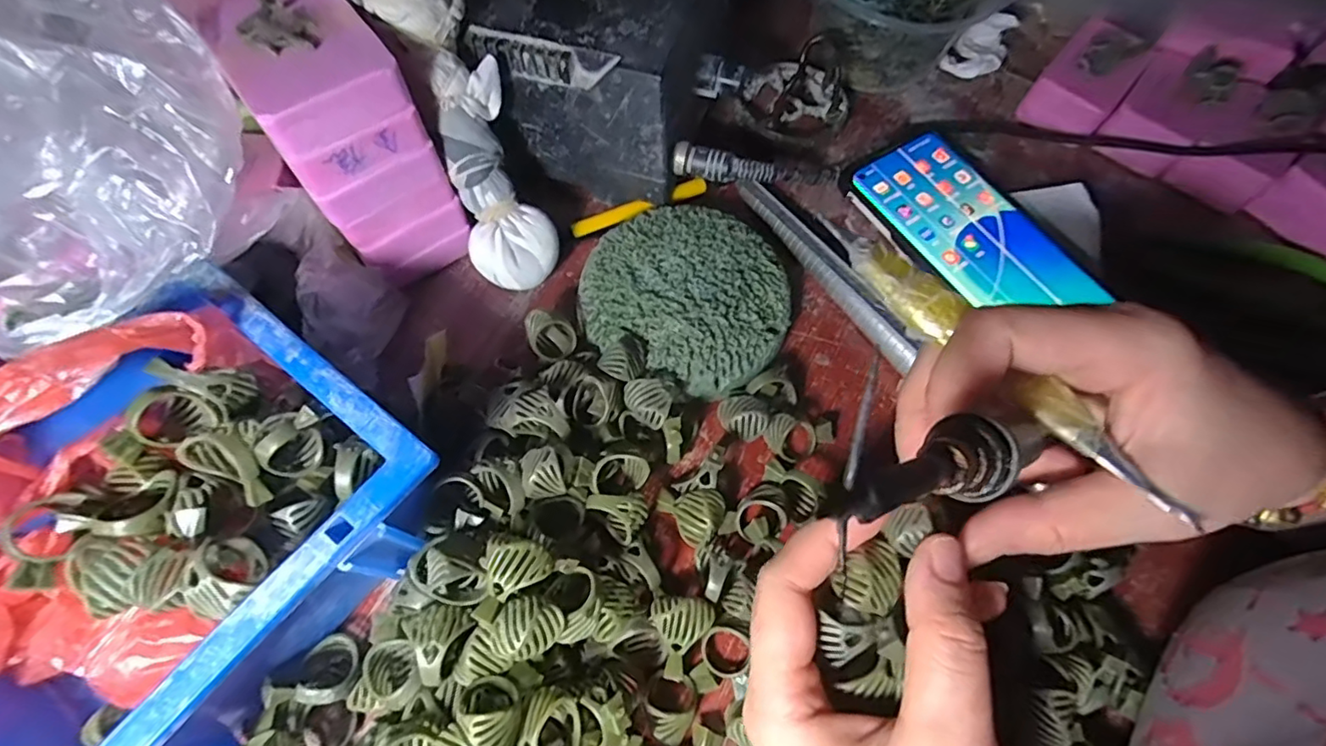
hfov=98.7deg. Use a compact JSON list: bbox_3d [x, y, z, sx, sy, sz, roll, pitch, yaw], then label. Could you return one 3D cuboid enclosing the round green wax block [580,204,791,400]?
[{"bbox_3d":[0.013,-0.039,0.290,0.099,0.026,0.093,1,66,-2],"label":"round green wax block"}]

